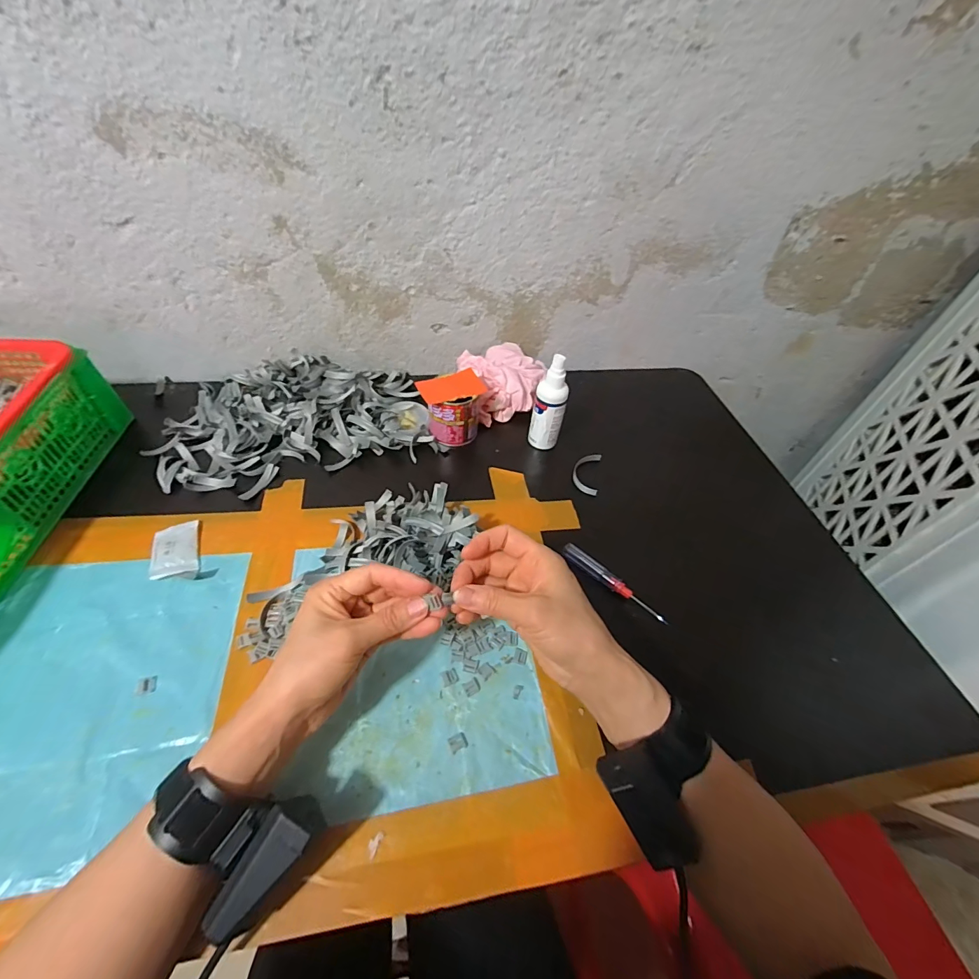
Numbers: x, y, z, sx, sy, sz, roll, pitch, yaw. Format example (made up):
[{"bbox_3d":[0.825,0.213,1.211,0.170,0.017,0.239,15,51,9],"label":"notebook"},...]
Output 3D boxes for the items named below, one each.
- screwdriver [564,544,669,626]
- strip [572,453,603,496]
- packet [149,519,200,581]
[{"bbox_3d":[0.127,0.097,0.439,0.120,0.019,0.012,38,56,25],"label":"screwdriver"},{"bbox_3d":[0.125,-0.020,0.547,0.033,0.015,0.067,13,49,6],"label":"strip"},{"bbox_3d":[-0.316,0.062,0.425,0.039,0.010,0.069,-13,51,-16],"label":"packet"}]

